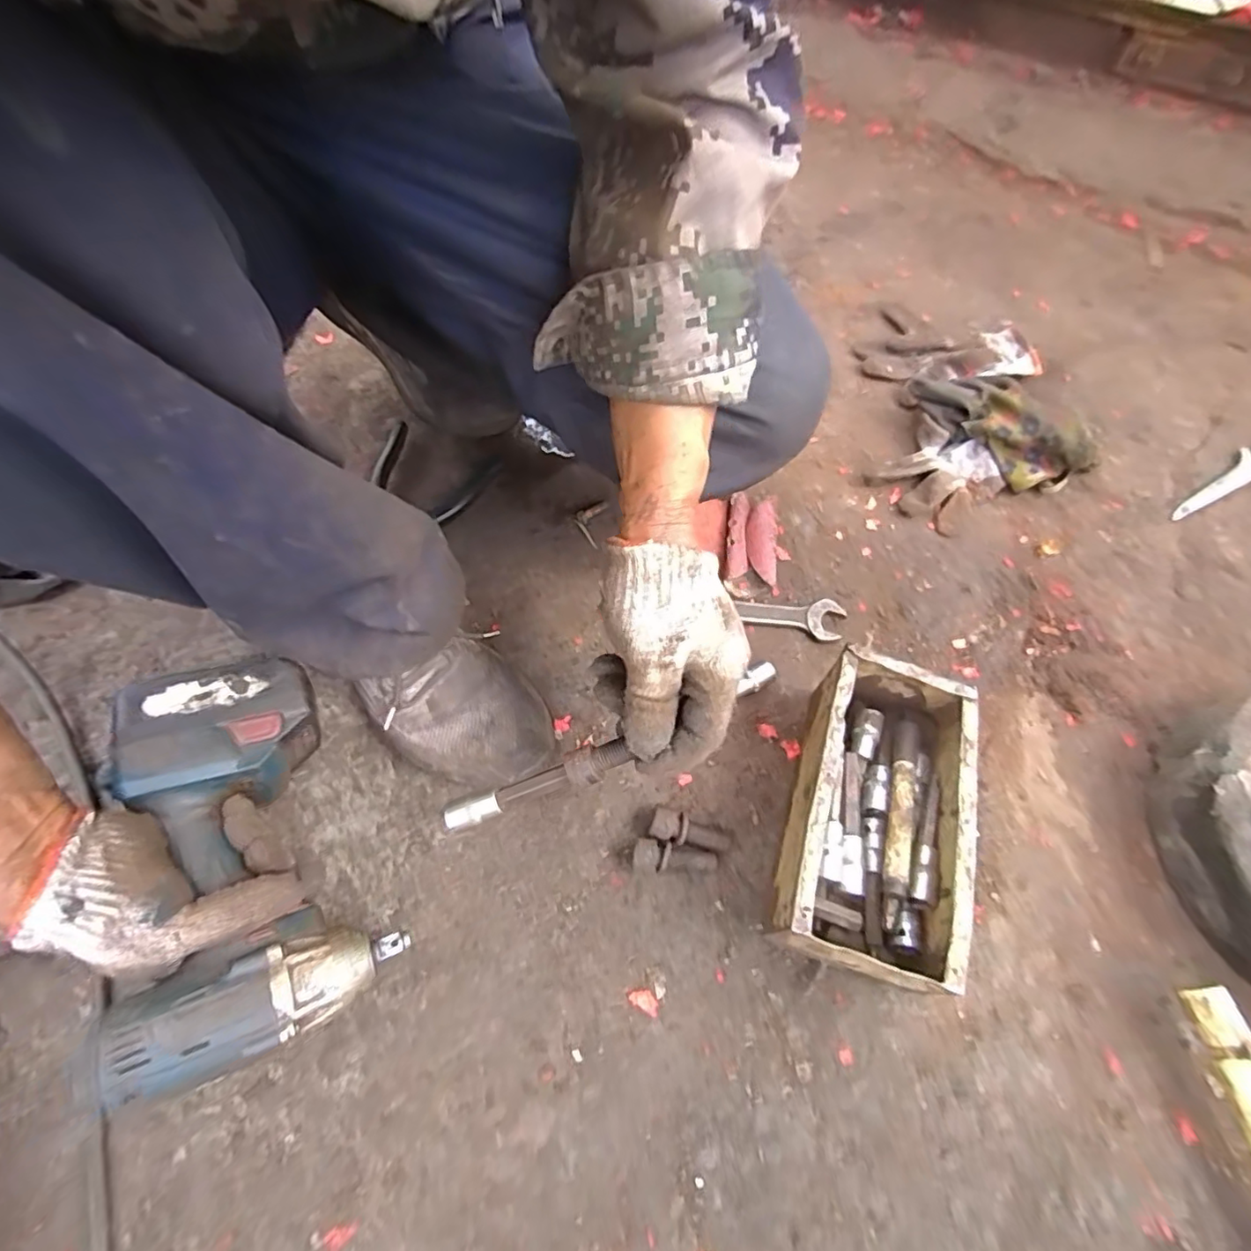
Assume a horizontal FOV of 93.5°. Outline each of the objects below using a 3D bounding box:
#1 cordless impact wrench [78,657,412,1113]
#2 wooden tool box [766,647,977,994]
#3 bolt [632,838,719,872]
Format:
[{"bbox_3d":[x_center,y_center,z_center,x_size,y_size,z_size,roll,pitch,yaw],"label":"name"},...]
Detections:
[{"bbox_3d":[-0.260,0.151,0.389,0.164,0.076,0.248,-20,70,-37],"label":"cordless impact wrench"},{"bbox_3d":[0.179,0.132,0.426,0.107,0.087,0.208,17,63,8],"label":"wooden tool box"},{"bbox_3d":[0.036,0.174,0.438,0.061,0.020,0.020,9,64,4],"label":"bolt"}]

